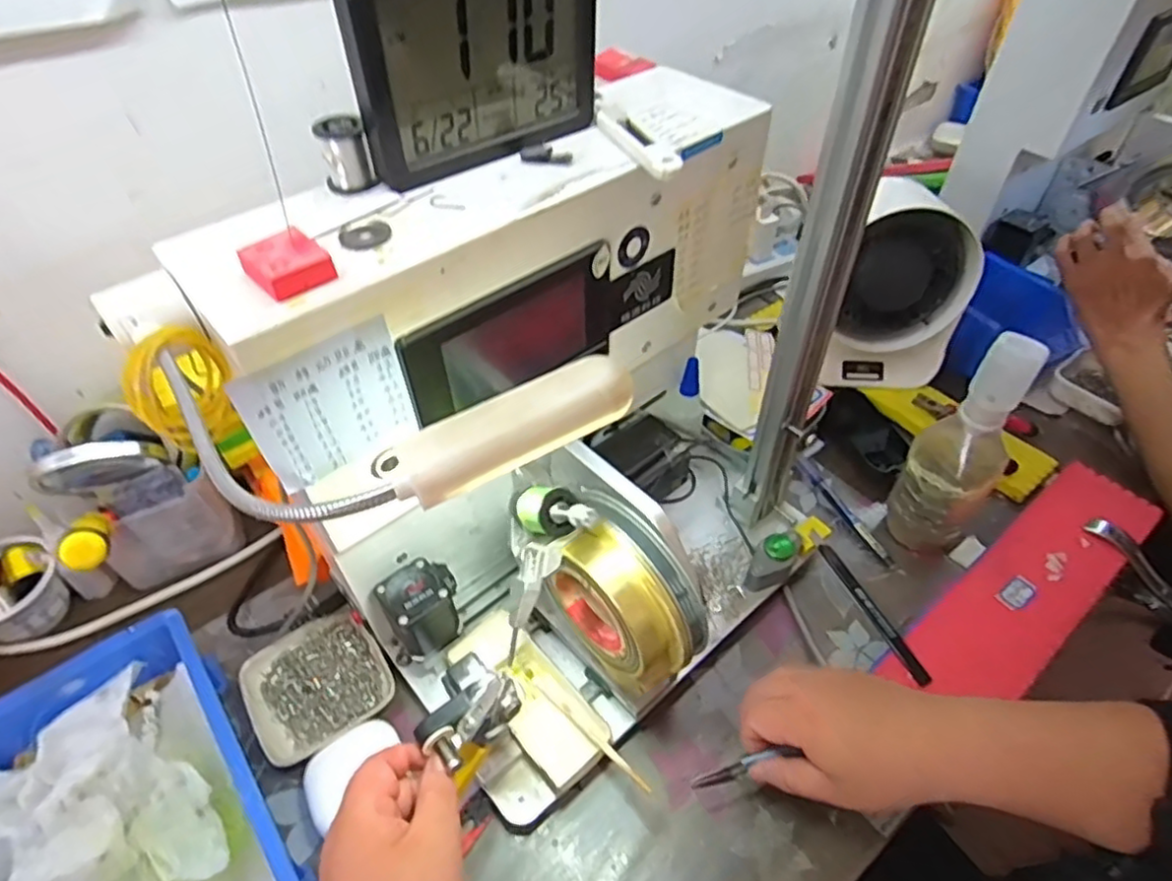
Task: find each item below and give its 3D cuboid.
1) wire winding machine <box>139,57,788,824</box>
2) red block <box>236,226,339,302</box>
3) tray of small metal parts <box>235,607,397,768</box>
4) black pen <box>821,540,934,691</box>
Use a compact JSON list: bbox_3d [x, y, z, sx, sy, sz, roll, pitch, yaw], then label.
[{"bbox_3d":[0.004,0.001,0.443,0.341,0.338,0.240,-37,57,-28],"label":"wire winding machine"},{"bbox_3d":[-0.132,-0.078,0.291,0.031,0.012,0.032,-32,55,-26],"label":"red block"},{"bbox_3d":[-0.205,0.188,0.510,0.097,0.020,0.096,-29,53,-24],"label":"tray of small metal parts"},{"bbox_3d":[0.227,0.133,0.525,0.012,0.017,0.125,-19,50,-16],"label":"black pen"}]

